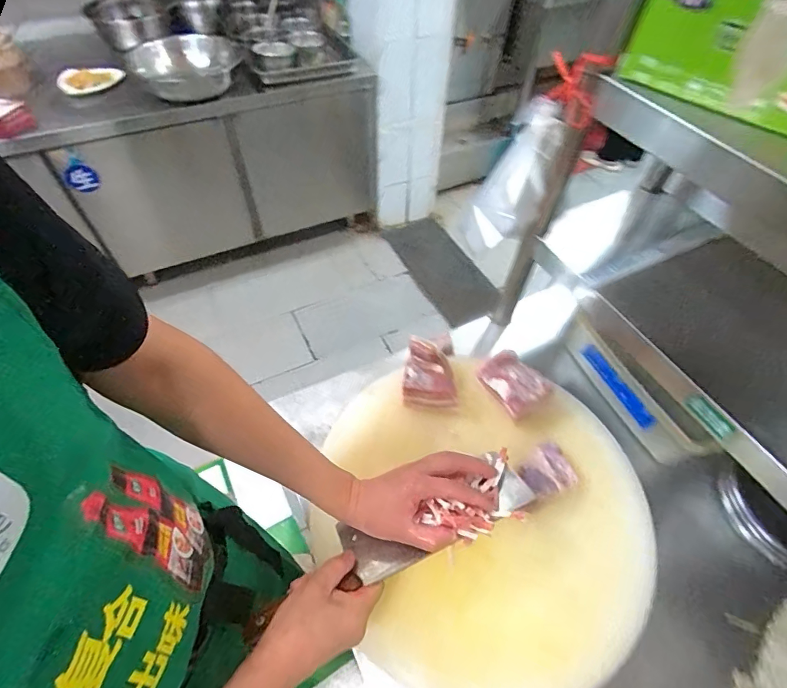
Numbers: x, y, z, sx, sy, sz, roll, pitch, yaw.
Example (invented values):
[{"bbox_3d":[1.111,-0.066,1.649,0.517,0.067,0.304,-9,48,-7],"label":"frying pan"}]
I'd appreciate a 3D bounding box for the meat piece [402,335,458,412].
[{"bbox_3d":[0.059,0.048,0.668,0.079,0.062,0.097,8,54,4],"label":"meat piece"}]

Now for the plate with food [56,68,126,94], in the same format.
[{"bbox_3d":[-1.028,-0.900,1.440,0.206,0.044,0.147,-22,58,-17],"label":"plate with food"}]

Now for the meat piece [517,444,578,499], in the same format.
[{"bbox_3d":[0.210,0.176,0.587,0.075,0.022,0.062,-19,57,-15],"label":"meat piece"}]

